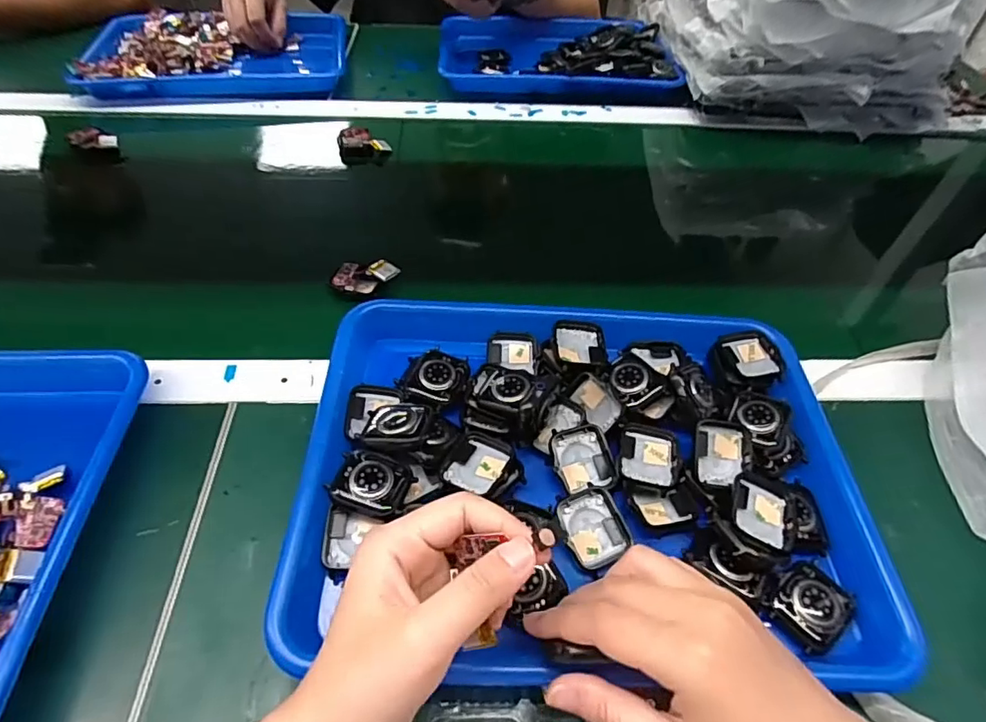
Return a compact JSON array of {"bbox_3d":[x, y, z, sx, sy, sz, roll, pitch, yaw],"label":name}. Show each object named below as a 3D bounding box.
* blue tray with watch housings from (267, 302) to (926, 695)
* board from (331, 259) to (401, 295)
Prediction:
[{"bbox_3d":[0.055,0.061,0.345,0.326,0.044,0.251,3,50,-1],"label":"blue tray with watch housings"},{"bbox_3d":[-0.109,-0.073,0.471,0.055,0.011,0.034,-4,51,-6],"label":"board"}]

